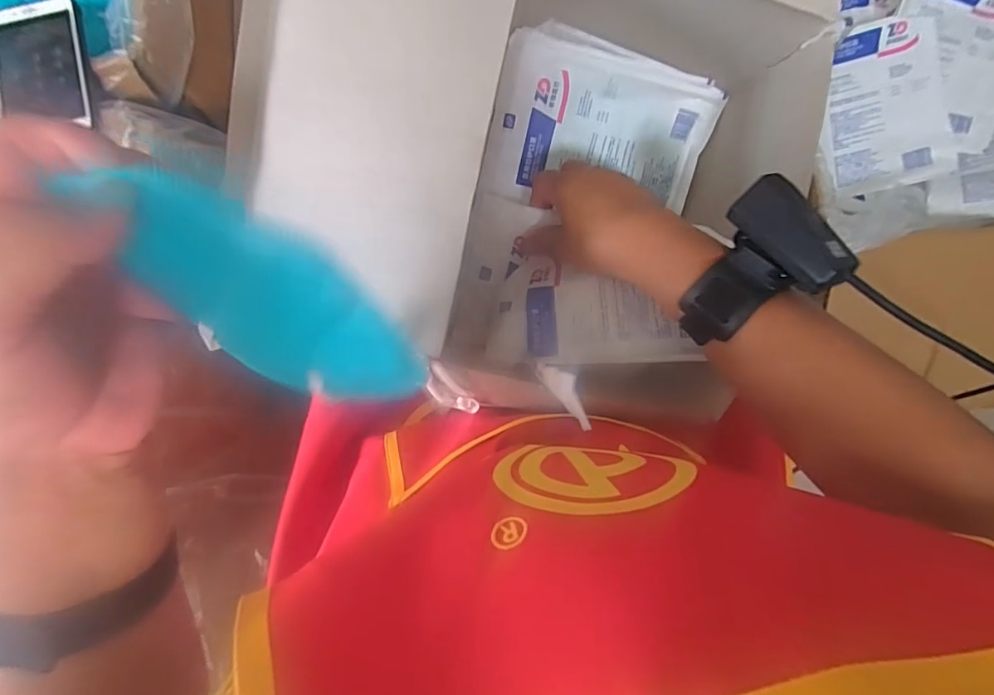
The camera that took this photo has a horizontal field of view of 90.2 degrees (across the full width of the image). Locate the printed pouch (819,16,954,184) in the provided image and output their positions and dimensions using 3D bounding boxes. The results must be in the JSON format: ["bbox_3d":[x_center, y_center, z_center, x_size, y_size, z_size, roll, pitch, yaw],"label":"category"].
[{"bbox_3d":[0.394,-0.245,0.504,0.118,0.012,0.158,-12,99,7],"label":"printed pouch"}]

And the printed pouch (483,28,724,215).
[{"bbox_3d":[0.091,-0.183,0.429,0.185,0.009,0.124,9,114,-10],"label":"printed pouch"}]

